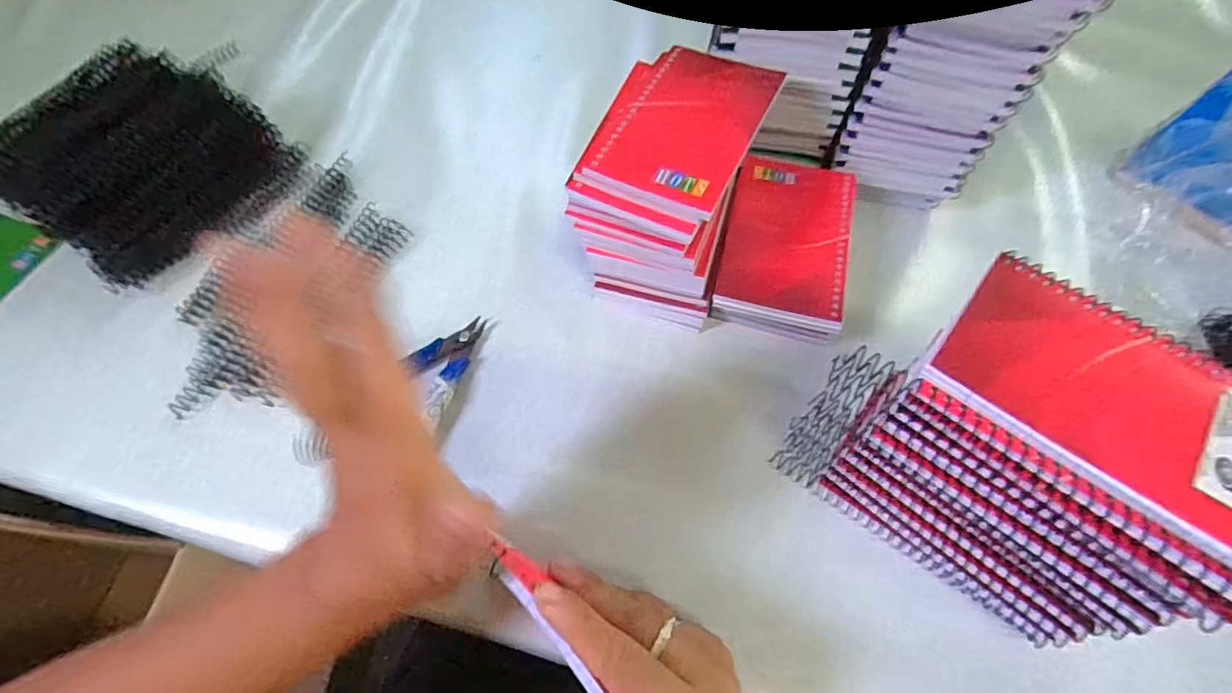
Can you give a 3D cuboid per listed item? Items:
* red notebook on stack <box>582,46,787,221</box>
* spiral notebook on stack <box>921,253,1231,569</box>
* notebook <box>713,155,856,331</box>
[{"bbox_3d":[0.045,-0.137,0.327,0.079,0.008,0.127,24,65,12],"label":"red notebook on stack"},{"bbox_3d":[0.209,0.022,0.217,0.119,0.010,0.084,38,70,19],"label":"spiral notebook on stack"},{"bbox_3d":[0.117,-0.077,0.368,0.080,0.012,0.132,14,63,7],"label":"notebook"}]

